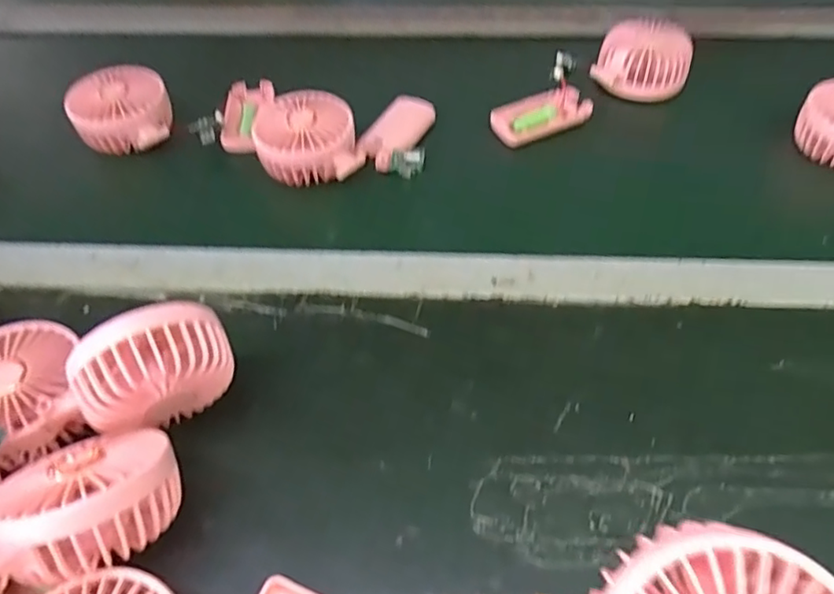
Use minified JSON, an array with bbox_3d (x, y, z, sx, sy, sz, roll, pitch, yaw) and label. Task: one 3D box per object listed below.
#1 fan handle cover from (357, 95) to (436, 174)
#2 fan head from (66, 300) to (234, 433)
[{"bbox_3d":[-0.018,-0.152,0.566,0.046,0.022,0.092,18,53,15],"label":"fan handle cover"},{"bbox_3d":[-0.148,0.044,0.351,0.083,0.079,0.034,-28,56,-20],"label":"fan head"}]

